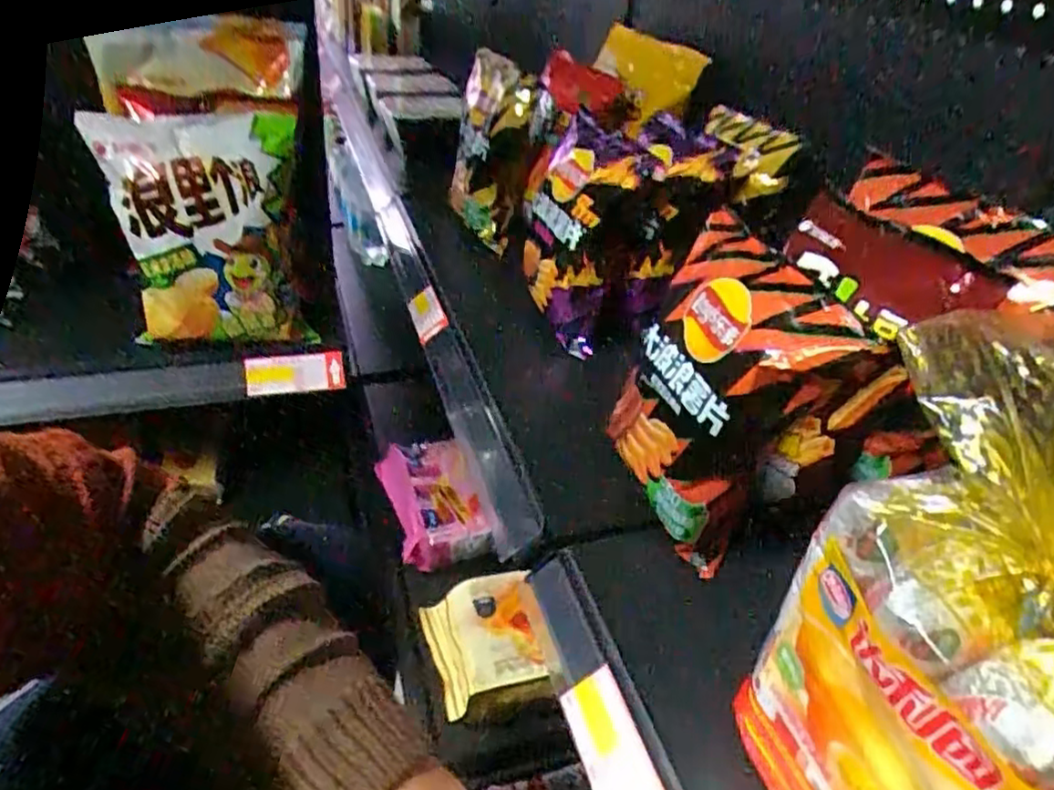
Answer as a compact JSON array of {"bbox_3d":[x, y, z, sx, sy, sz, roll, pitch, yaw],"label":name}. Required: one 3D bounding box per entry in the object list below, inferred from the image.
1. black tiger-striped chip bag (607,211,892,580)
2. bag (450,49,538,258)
[{"bbox_3d":[0.127,-0.006,0.479,0.074,0.181,0.169,-7,38,-17],"label":"black tiger-striped chip bag"},{"bbox_3d":[-0.040,-0.321,0.937,0.079,0.244,0.160,-24,46,-35],"label":"bag"}]

